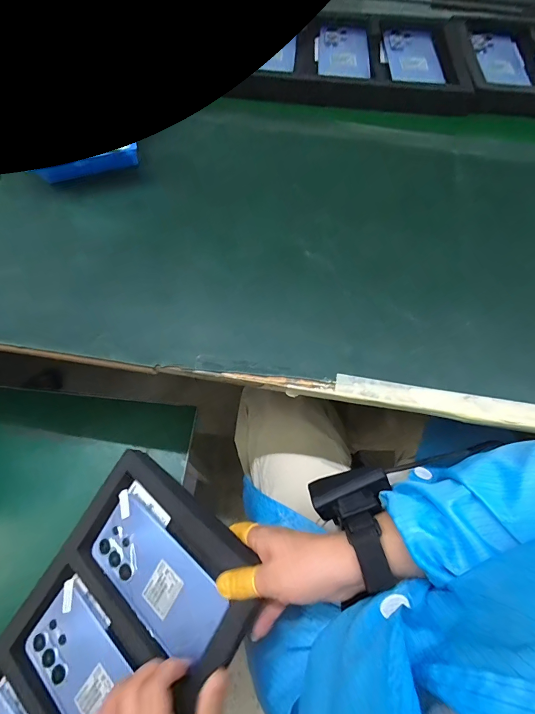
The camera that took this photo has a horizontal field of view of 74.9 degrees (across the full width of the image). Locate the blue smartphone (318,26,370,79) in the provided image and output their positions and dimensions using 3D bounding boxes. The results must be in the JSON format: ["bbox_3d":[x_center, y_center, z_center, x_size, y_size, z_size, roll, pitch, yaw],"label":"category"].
[{"bbox_3d":[0.121,-0.485,0.555,0.077,0.007,0.153,6,64,0],"label":"blue smartphone"}]

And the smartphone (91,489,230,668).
[{"bbox_3d":[-0.115,0.220,0.356,0.168,0.006,0.076,27,84,30],"label":"smartphone"}]

